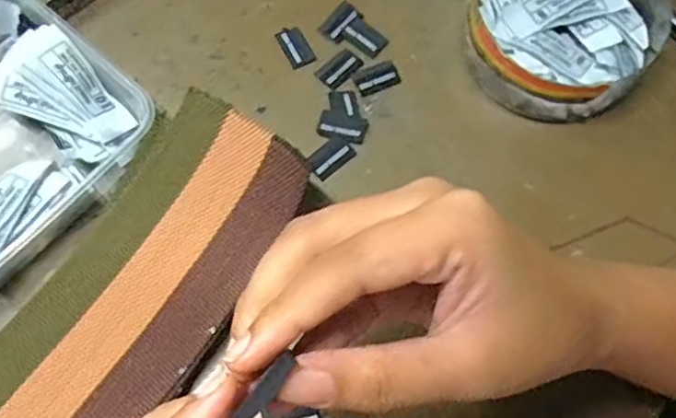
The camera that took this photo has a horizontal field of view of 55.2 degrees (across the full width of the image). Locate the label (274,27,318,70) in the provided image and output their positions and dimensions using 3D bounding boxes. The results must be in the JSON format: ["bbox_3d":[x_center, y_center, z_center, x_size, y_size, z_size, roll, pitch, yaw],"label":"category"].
[{"bbox_3d":[-0.024,-0.090,0.355,0.014,0.004,0.025,-28,72,-11],"label":"label"}]

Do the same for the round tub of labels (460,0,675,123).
[{"bbox_3d":[0.117,-0.103,0.342,0.109,0.032,0.103,0,69,-1],"label":"round tub of labels"}]

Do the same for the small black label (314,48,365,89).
[{"bbox_3d":[0.001,-0.076,0.350,0.024,0.004,0.015,-40,75,-14],"label":"small black label"}]

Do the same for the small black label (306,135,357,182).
[{"bbox_3d":[-0.004,-0.027,0.331,0.024,0.005,0.014,-38,74,-14],"label":"small black label"}]

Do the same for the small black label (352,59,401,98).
[{"bbox_3d":[0.021,-0.071,0.348,0.024,0.004,0.016,-23,78,-2],"label":"small black label"}]

